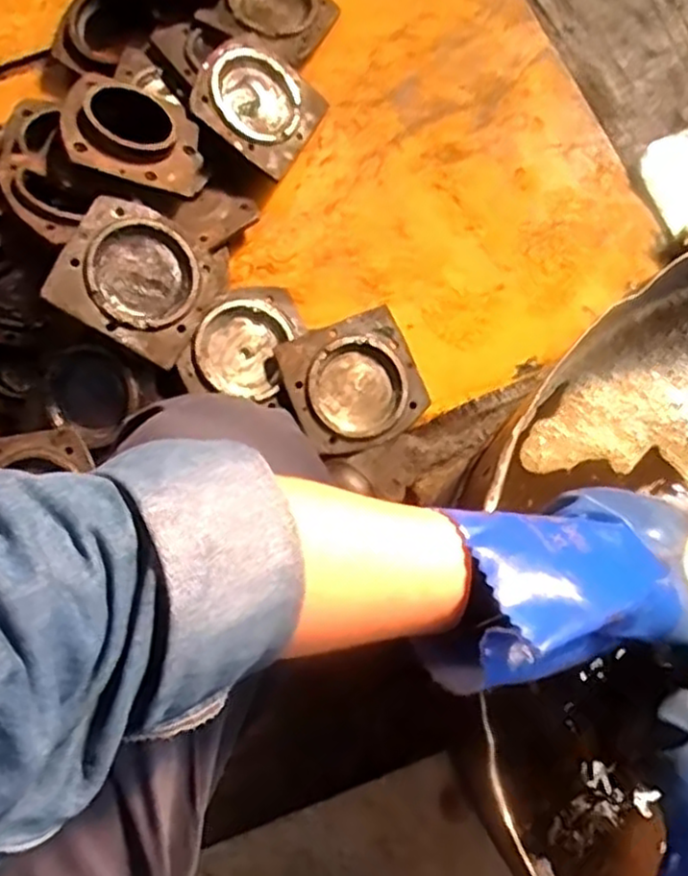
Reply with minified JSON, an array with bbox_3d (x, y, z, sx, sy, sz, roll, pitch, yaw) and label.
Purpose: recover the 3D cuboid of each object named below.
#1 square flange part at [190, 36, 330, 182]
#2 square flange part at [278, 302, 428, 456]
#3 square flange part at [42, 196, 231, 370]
[{"bbox_3d":[-0.113,-0.433,0.941,0.157,0.020,0.161,35,67,-10],"label":"square flange part"},{"bbox_3d":[0.013,-0.065,0.843,0.151,0.021,0.147,-23,88,-17],"label":"square flange part"},{"bbox_3d":[-0.223,-0.180,0.810,0.165,0.026,0.157,29,74,-18],"label":"square flange part"}]

